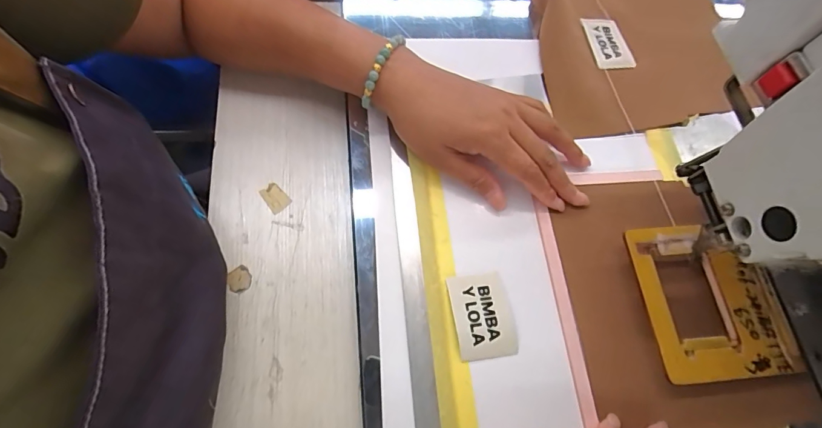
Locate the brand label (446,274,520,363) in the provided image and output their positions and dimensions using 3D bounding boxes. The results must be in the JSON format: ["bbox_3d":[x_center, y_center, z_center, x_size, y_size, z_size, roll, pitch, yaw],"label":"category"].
[{"bbox_3d":[0.051,0.071,0.278,0.042,0.006,0.057,-7,69,-8],"label":"brand label"}]

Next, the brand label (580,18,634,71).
[{"bbox_3d":[0.187,-0.164,0.380,0.036,0.005,0.058,-16,76,-7],"label":"brand label"}]

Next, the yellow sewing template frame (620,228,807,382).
[{"bbox_3d":[0.206,0.059,0.277,0.085,0.008,0.106,-6,68,-3],"label":"yellow sewing template frame"}]

